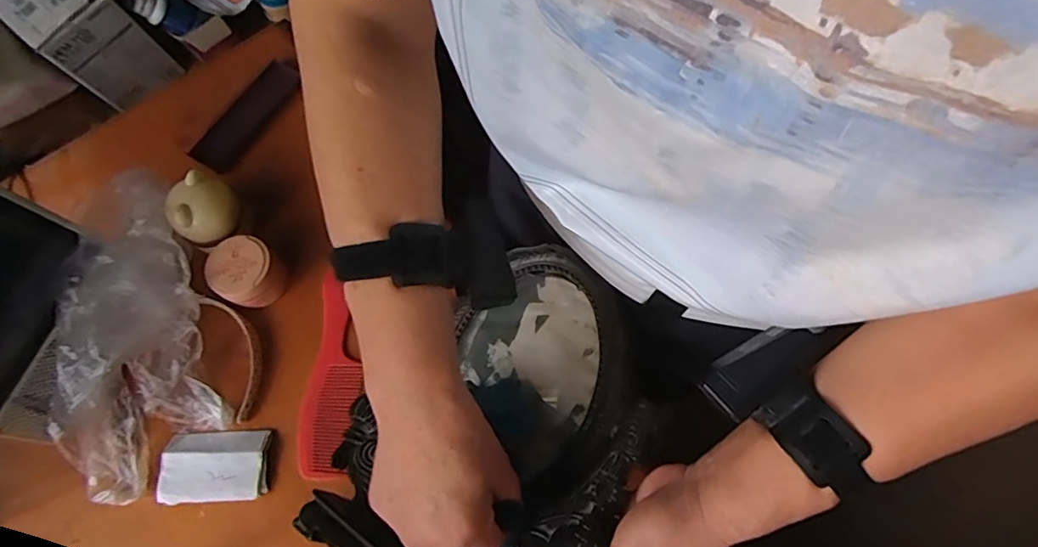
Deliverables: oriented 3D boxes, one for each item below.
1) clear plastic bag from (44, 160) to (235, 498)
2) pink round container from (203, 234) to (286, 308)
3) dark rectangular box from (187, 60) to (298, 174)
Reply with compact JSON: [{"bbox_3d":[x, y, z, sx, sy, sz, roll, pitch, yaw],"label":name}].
[{"bbox_3d":[-0.353,0.048,0.509,0.129,0.057,0.304,-4,82,-4],"label":"clear plastic bag"},{"bbox_3d":[-0.274,0.001,0.550,0.059,0.049,0.058,-1,69,2],"label":"pink round container"},{"bbox_3d":[-0.312,-0.184,0.635,0.043,0.007,0.155,29,69,2],"label":"dark rectangular box"}]

